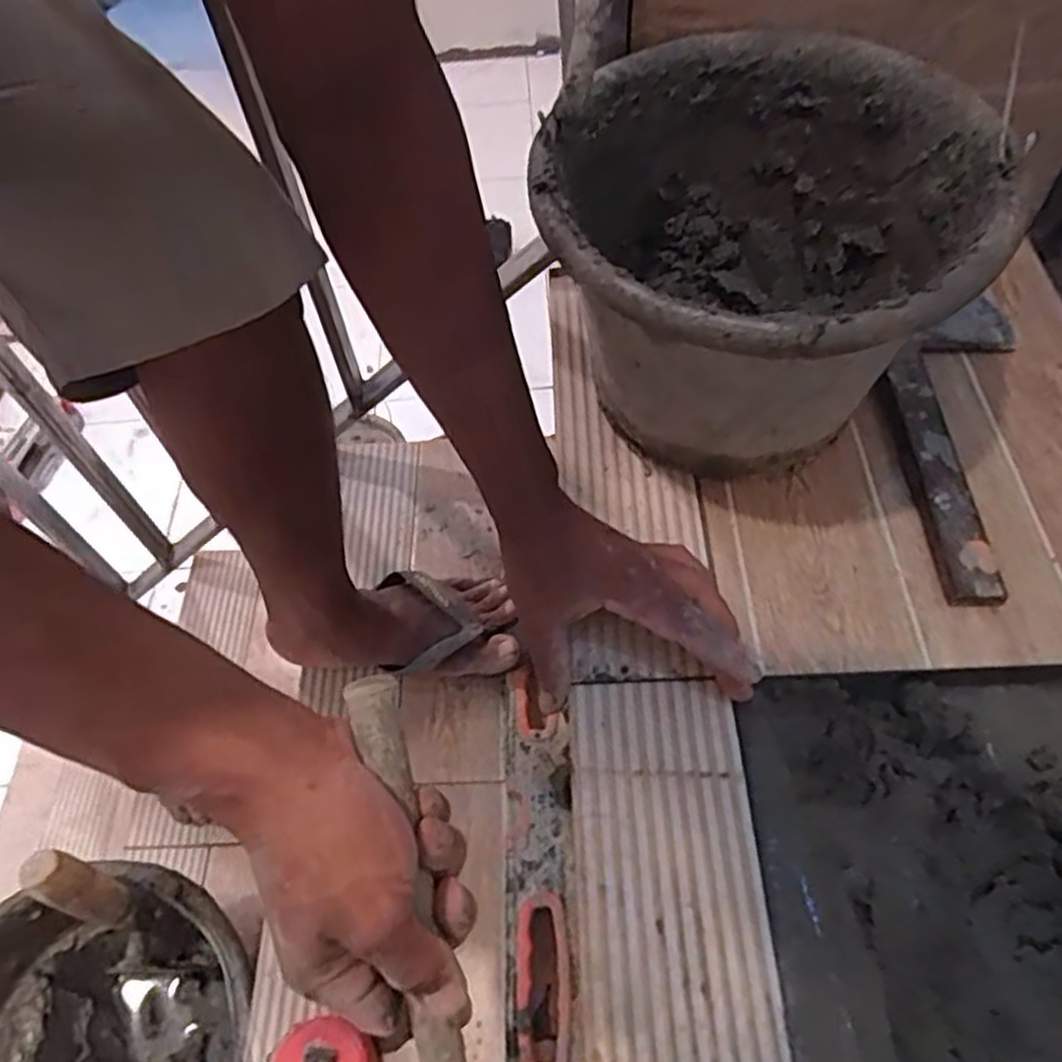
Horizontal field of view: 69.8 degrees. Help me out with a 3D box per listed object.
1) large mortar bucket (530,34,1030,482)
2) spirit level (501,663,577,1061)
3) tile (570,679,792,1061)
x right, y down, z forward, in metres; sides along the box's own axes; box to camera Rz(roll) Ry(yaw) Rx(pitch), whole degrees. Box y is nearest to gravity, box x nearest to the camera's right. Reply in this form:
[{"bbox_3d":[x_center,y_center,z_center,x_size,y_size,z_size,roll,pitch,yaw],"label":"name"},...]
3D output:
[{"bbox_3d":[0.132,-0.170,0.512,0.252,0.197,0.270,-2,57,3],"label":"large mortar bucket"},{"bbox_3d":[0.007,0.286,0.618,0.056,0.016,0.357,-1,57,-2],"label":"spirit level"},{"bbox_3d":[0.075,0.232,0.394,0.101,0.013,0.314,0,57,-1],"label":"tile"}]

